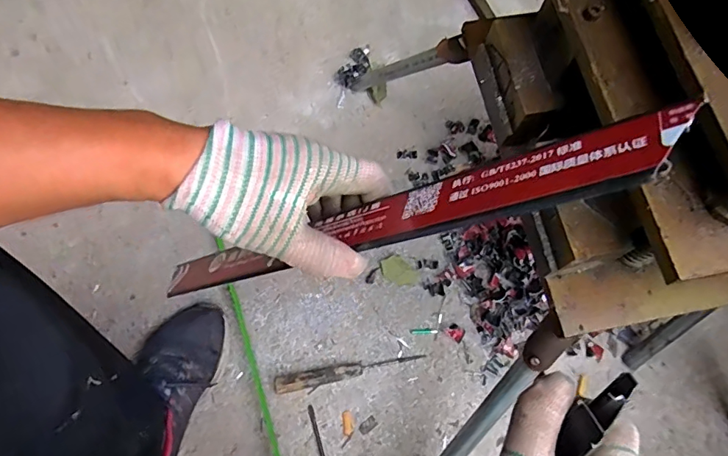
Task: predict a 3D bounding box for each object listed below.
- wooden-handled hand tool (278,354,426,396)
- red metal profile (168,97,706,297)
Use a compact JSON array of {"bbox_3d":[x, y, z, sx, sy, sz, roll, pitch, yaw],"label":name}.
[{"bbox_3d":[-0.020,0.209,0.711,0.219,0.023,0.025,-9,67,-7],"label":"wooden-handled hand tool"},{"bbox_3d":[-0.023,0.006,0.348,0.438,0.010,0.039,-16,58,40],"label":"red metal profile"}]

